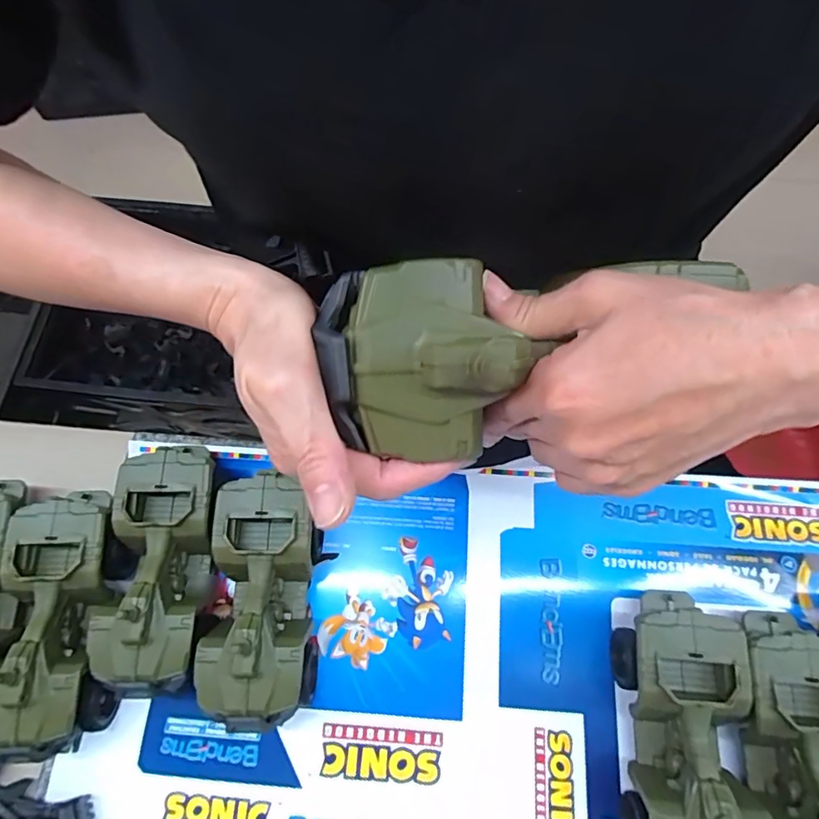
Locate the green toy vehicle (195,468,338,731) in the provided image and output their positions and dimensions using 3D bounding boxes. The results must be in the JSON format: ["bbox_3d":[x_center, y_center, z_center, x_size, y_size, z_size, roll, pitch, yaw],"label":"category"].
[{"bbox_3d":[-0.113,0.151,0.421,0.086,0.079,0.179,0,70,1],"label":"green toy vehicle"}]

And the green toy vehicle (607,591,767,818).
[{"bbox_3d":[0.204,0.237,0.385,0.082,0.078,0.187,4,70,2],"label":"green toy vehicle"}]

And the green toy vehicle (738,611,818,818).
[{"bbox_3d":[0.285,0.251,0.379,0.080,0.079,0.188,4,70,2],"label":"green toy vehicle"}]

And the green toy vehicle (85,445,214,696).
[{"bbox_3d":[-0.201,0.127,0.430,0.076,0.080,0.186,1,70,1],"label":"green toy vehicle"}]

